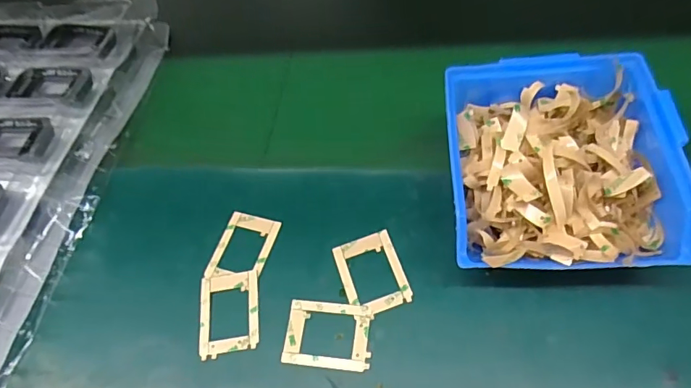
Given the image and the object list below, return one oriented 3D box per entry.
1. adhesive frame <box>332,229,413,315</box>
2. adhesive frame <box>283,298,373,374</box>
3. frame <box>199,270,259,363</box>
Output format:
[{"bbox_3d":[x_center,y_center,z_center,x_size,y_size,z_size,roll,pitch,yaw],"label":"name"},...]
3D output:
[{"bbox_3d":[0.017,0.051,0.315,0.040,0.004,0.053,-20,56,-2],"label":"adhesive frame"},{"bbox_3d":[-0.011,0.088,0.300,0.053,0.005,0.040,2,58,12],"label":"adhesive frame"},{"bbox_3d":[-0.077,0.078,0.317,0.040,0.004,0.054,-10,57,5],"label":"frame"}]

